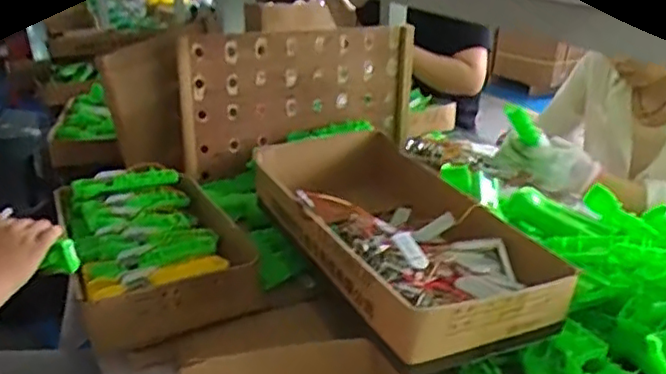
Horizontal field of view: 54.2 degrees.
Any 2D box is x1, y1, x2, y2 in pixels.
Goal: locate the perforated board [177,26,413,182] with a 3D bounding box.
[{"bbox_3d":[-0.056,-0.186,1.332,0.497,0.257,0.054,-10,13,-26],"label":"perforated board"}]

